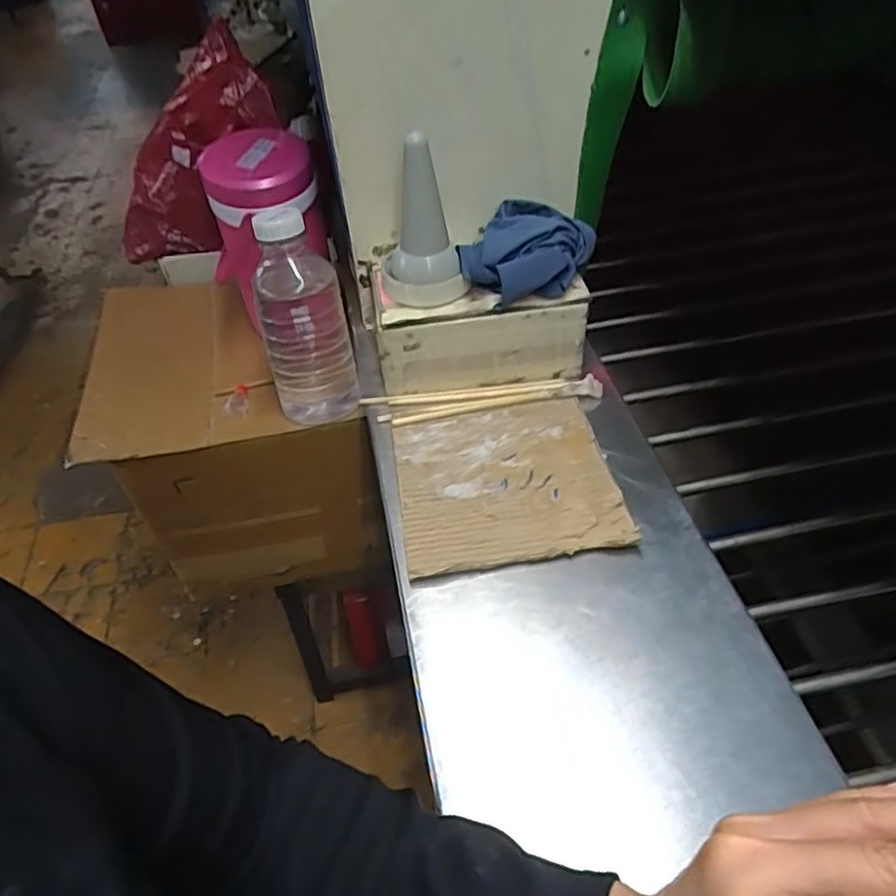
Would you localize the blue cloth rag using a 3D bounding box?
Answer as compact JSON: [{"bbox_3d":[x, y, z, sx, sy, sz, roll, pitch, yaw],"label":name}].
[{"bbox_3d":[0.070,-0.180,0.613,0.103,0.049,0.114,33,56,30],"label":"blue cloth rag"}]

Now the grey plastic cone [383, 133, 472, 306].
[{"bbox_3d":[-0.025,-0.192,0.573,0.068,0.122,0.072,-10,46,-7],"label":"grey plastic cone"}]

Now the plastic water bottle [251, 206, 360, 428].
[{"bbox_3d":[-0.150,-0.127,0.704,0.089,0.210,0.074,-13,47,-9],"label":"plastic water bottle"}]

